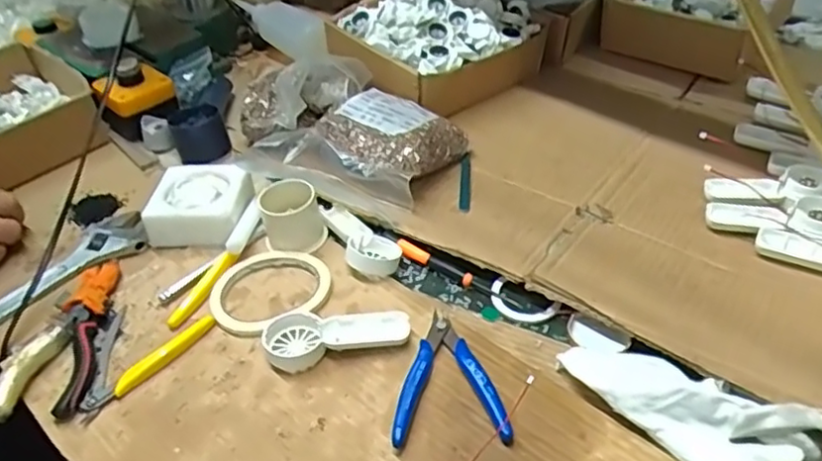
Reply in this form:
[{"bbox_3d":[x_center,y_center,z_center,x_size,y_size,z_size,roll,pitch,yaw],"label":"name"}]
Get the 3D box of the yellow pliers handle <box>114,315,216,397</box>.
[{"bbox_3d":[-0.194,0.096,0.523,0.016,0.008,0.090,24,46,28],"label":"yellow pliers handle"}]

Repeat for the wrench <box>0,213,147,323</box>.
[{"bbox_3d":[-0.333,0.052,0.572,0.054,0.014,0.229,26,47,30],"label":"wrench"}]

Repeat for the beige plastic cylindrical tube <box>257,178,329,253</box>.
[{"bbox_3d":[-0.109,-0.013,0.606,0.054,0.051,0.049,-14,40,-13],"label":"beige plastic cylindrical tube"}]

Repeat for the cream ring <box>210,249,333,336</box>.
[{"bbox_3d":[-0.120,0.049,0.565,0.101,0.008,0.091,-17,41,-17],"label":"cream ring"}]

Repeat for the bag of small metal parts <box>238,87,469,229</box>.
[{"bbox_3d":[-0.052,-0.080,0.670,0.170,0.057,0.152,20,44,25],"label":"bag of small metal parts"}]

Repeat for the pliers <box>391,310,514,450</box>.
[{"bbox_3d":[0.026,0.105,0.486,0.079,0.014,0.113,-3,39,-1],"label":"pliers"}]

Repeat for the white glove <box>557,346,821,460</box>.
[{"bbox_3d":[0.182,0.117,0.450,0.163,0.023,0.065,25,46,29],"label":"white glove"}]

